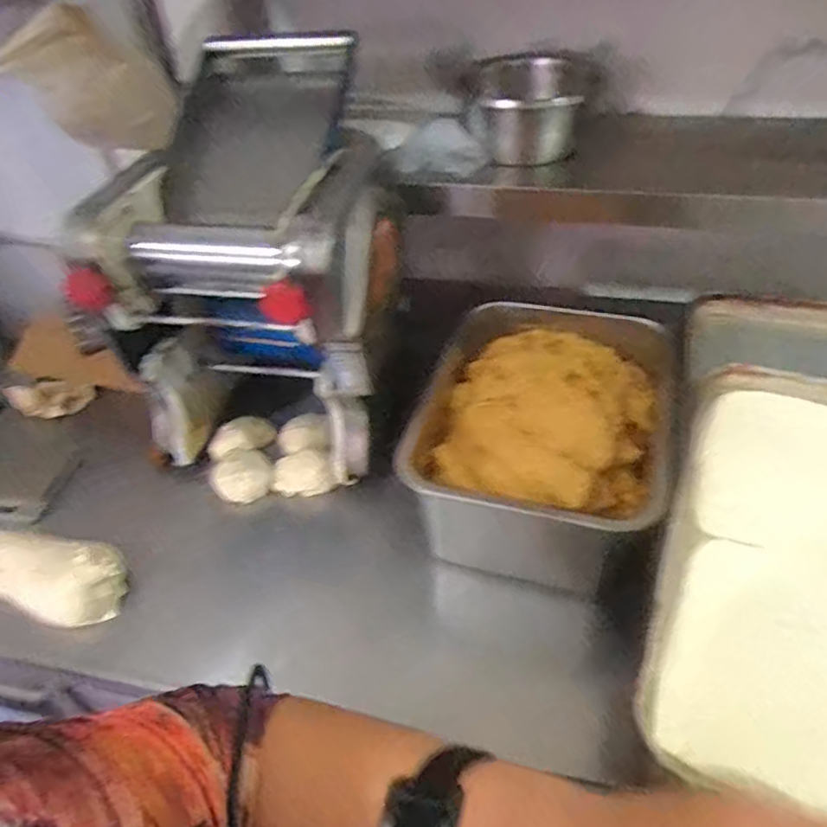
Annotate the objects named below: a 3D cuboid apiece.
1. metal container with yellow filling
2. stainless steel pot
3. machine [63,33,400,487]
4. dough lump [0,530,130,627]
[{"bbox_3d":[0.160,0.021,0.787,0.255,0.187,0.347,12,44,17],"label":"metal container with yellow filling"},{"bbox_3d":[0.143,-0.404,0.877,0.145,0.100,0.147,-2,42,2],"label":"stainless steel pot"},{"bbox_3d":[-0.173,-0.172,0.805,0.312,0.401,0.366,1,42,6],"label":"machine"},{"bbox_3d":[-0.420,0.174,0.742,0.188,0.066,0.089,11,44,17],"label":"dough lump"}]

